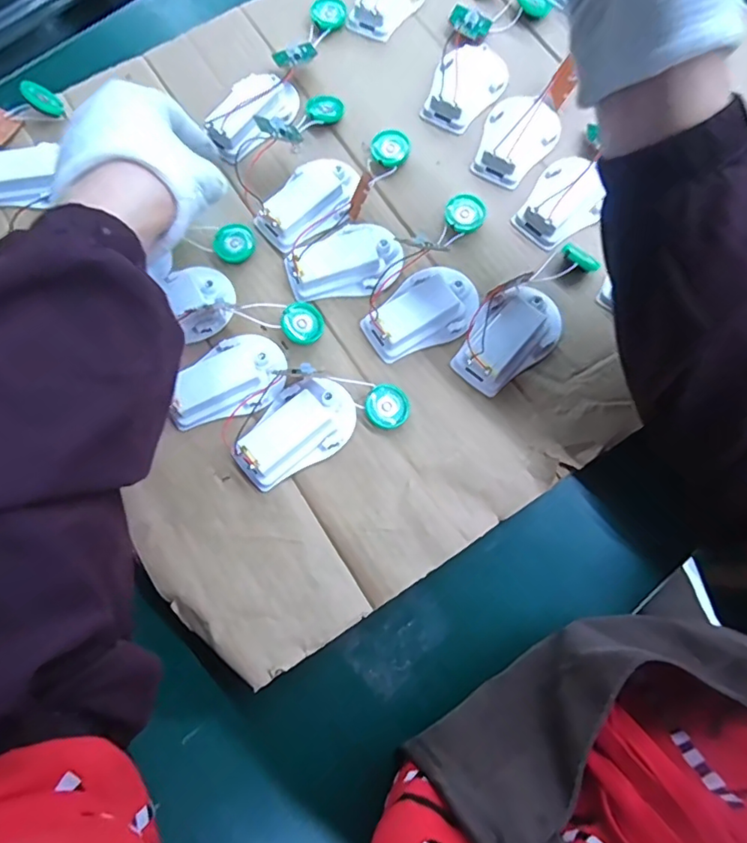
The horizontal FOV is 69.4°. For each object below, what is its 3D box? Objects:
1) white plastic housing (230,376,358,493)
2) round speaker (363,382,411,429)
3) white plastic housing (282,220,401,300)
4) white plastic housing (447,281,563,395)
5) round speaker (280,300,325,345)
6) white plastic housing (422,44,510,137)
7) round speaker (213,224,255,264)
[{"bbox_3d":[-0.049,0.005,0.339,0.079,0.024,0.052,-42,79,-8],"label":"white plastic housing"},{"bbox_3d":[0.009,-0.010,0.349,0.028,0.011,0.028,0,76,1],"label":"round speaker"},{"bbox_3d":[-0.021,-0.112,0.371,0.078,0.017,0.051,-12,76,-1],"label":"white plastic housing"},{"bbox_3d":[0.091,-0.055,0.356,0.047,0.015,0.078,40,80,10],"label":"white plastic housing"},{"bbox_3d":[-0.047,-0.066,0.362,0.029,0.004,0.028,1,86,-23],"label":"round speaker"},{"bbox_3d":[0.071,-0.259,0.413,0.048,0.015,0.079,32,79,9],"label":"white plastic housing"},{"bbox_3d":[-0.098,-0.126,0.381,0.027,0.004,0.028,-1,92,-20],"label":"round speaker"}]

